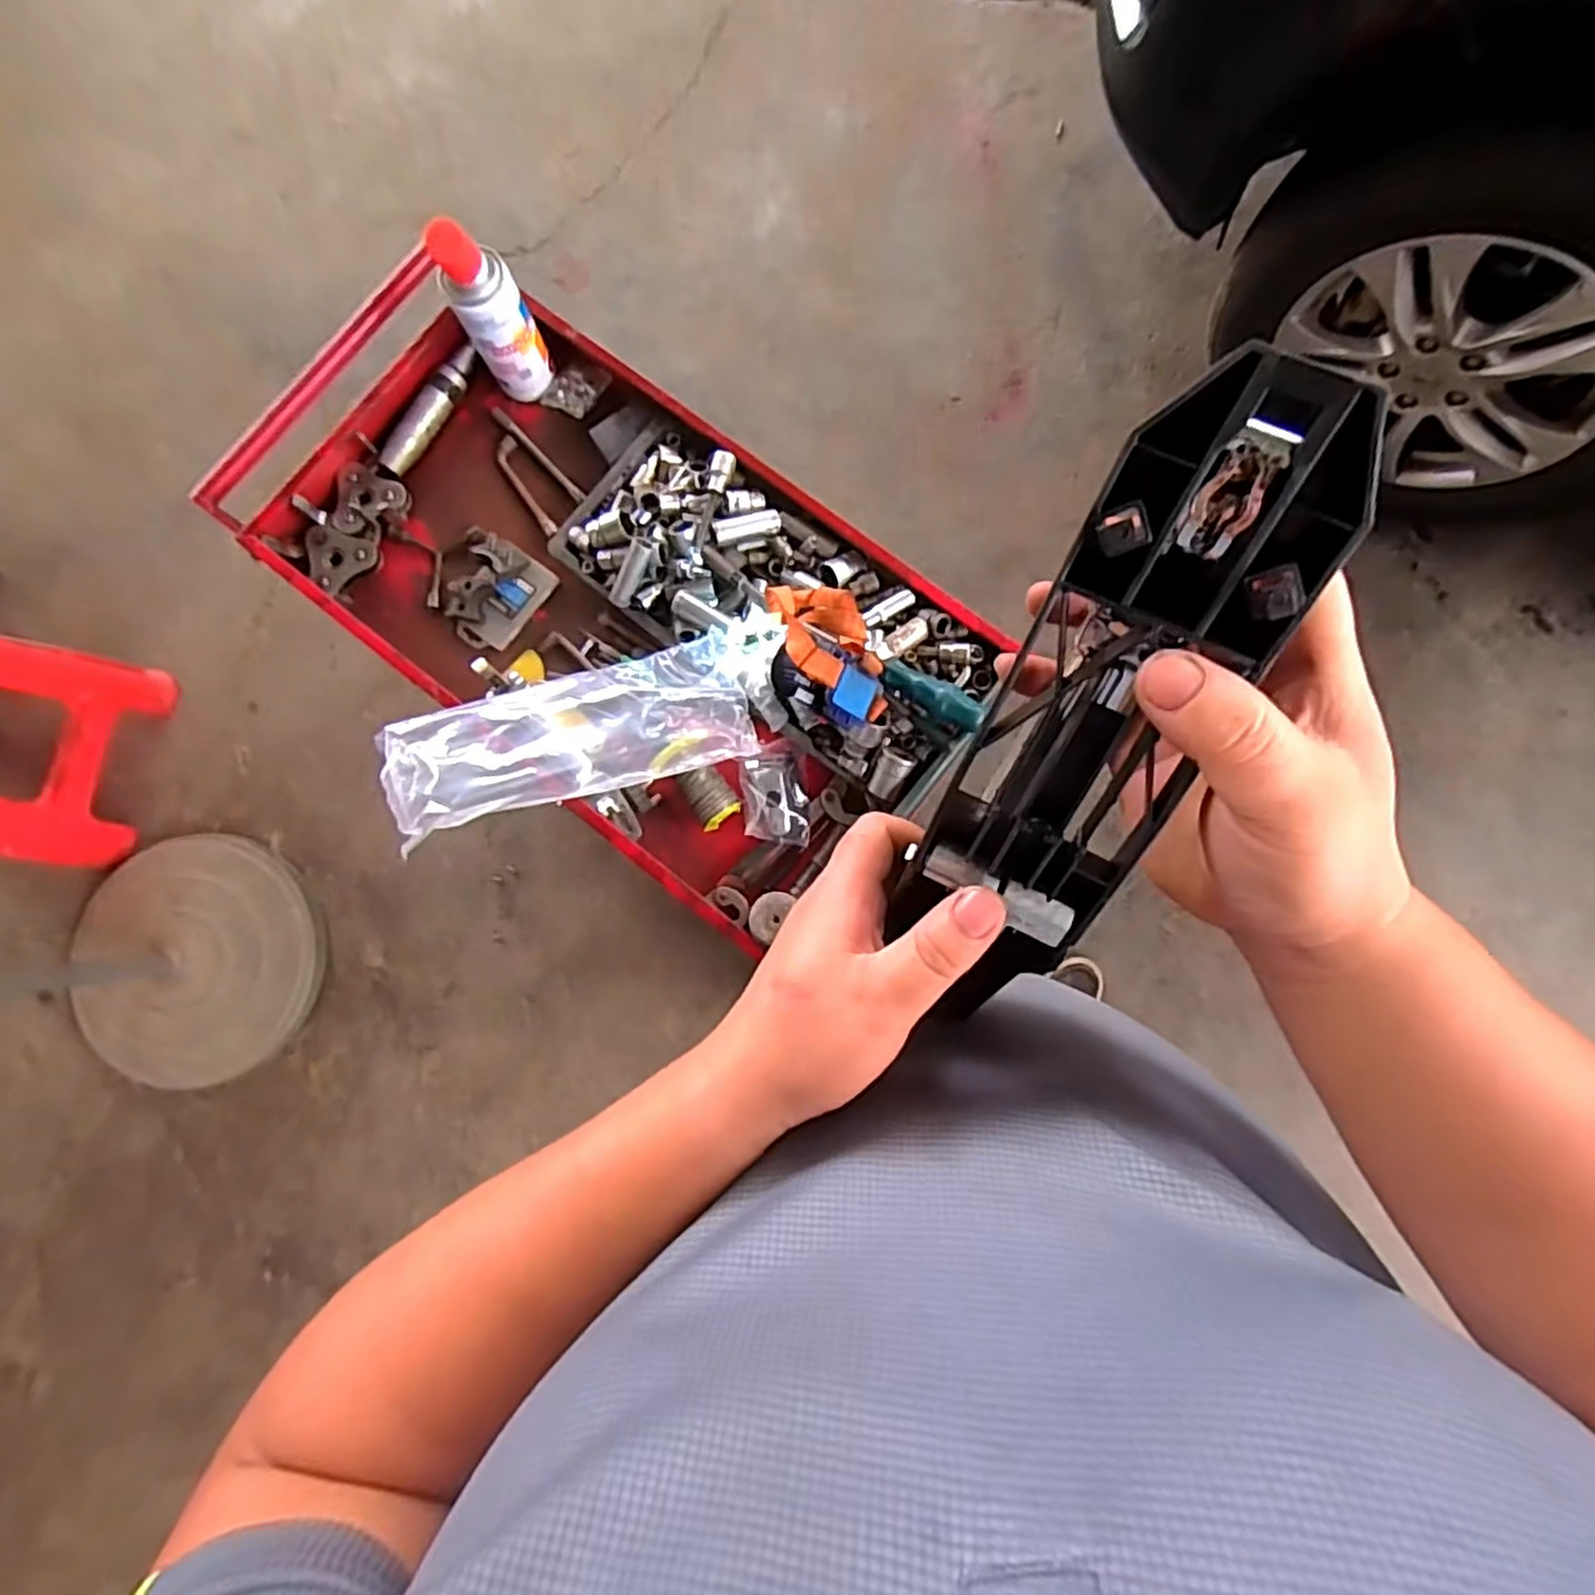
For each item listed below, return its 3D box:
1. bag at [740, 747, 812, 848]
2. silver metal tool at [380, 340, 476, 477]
[{"bbox_3d":[-0.019,0.000,0.689,0.058,0.029,0.088,-5,82,1],"label":"bag"},{"bbox_3d":[-0.372,-0.394,0.765,0.029,0.029,0.148,33,84,6],"label":"silver metal tool"}]

